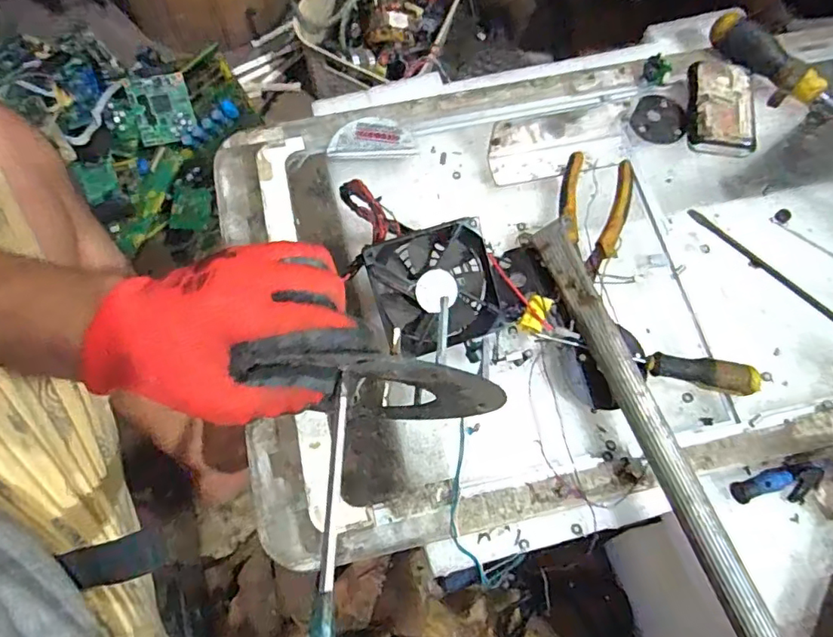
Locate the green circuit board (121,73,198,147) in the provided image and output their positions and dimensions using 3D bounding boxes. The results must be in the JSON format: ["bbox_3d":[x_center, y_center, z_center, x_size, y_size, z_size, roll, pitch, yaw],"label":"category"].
[{"bbox_3d":[-0.380,-0.311,0.809,0.083,0.092,0.018,-12,30,-8],"label":"green circuit board"}]

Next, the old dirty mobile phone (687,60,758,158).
[{"bbox_3d":[0.291,-0.201,0.516,0.059,0.020,0.094,5,70,3],"label":"old dirty mobile phone"}]

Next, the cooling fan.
[{"bbox_3d":[0.014,-0.022,0.427,0.091,0.024,0.094,-17,104,-6],"label":"cooling fan"}]

